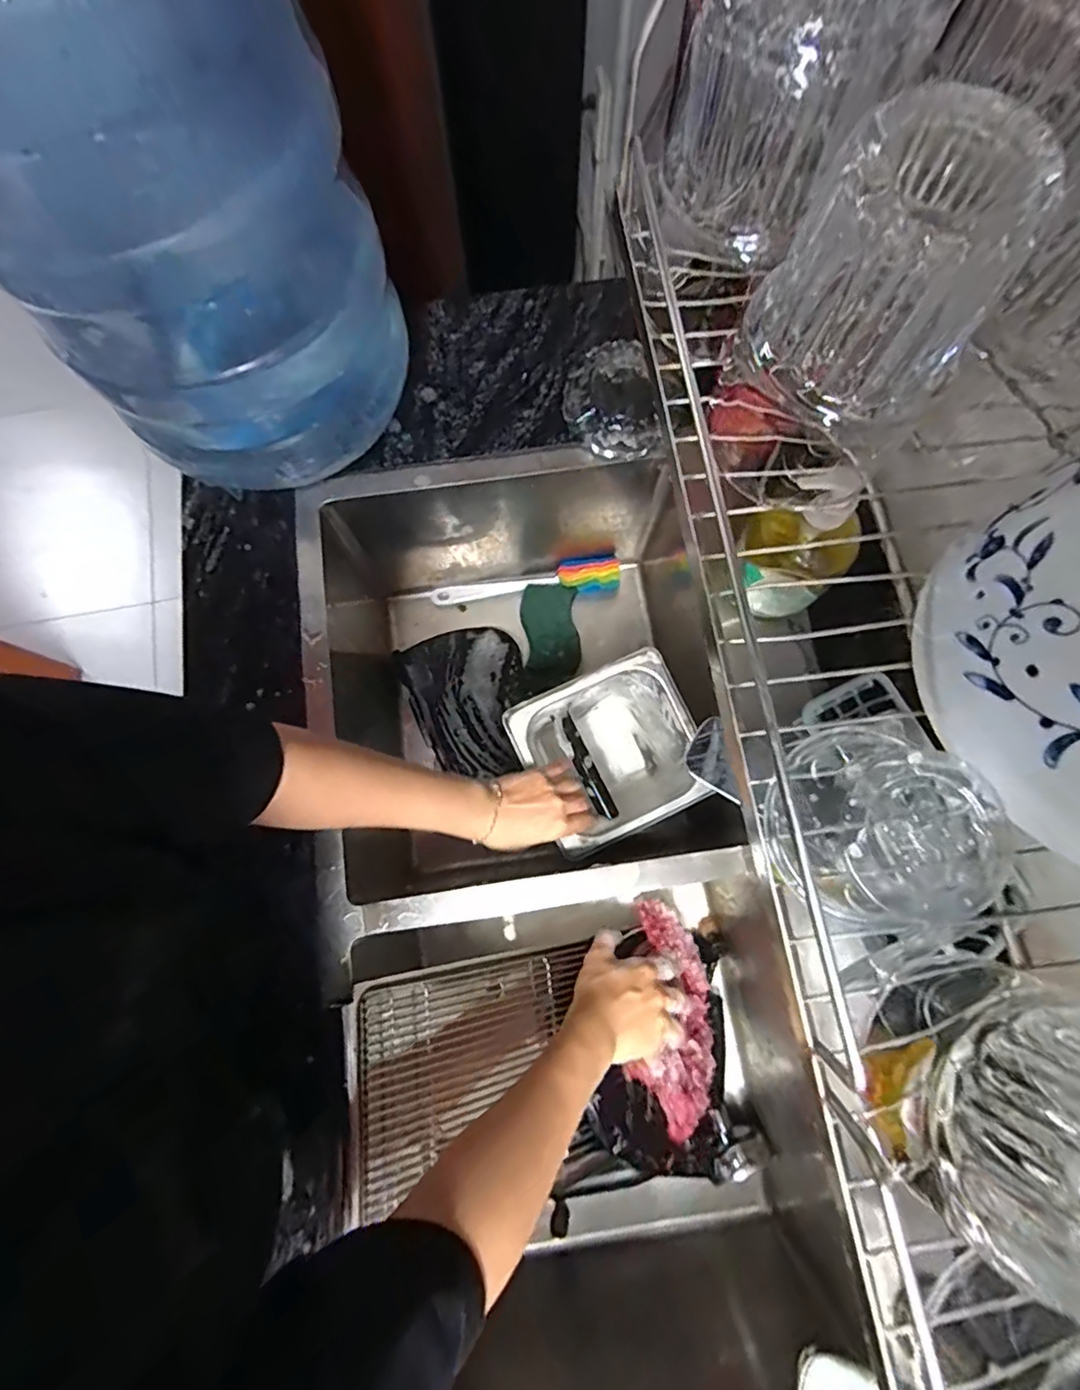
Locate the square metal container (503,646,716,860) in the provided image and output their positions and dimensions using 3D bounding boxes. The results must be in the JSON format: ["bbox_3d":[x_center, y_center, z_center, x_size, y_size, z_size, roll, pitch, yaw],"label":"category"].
[{"bbox_3d":[0.073,0.072,0.642,0.172,0.159,0.161,-24,79,-5],"label":"square metal container"}]

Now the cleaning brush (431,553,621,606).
[{"bbox_3d":[-0.019,-0.151,0.750,0.246,0.031,0.051,-4,78,-1],"label":"cleaning brush"}]

